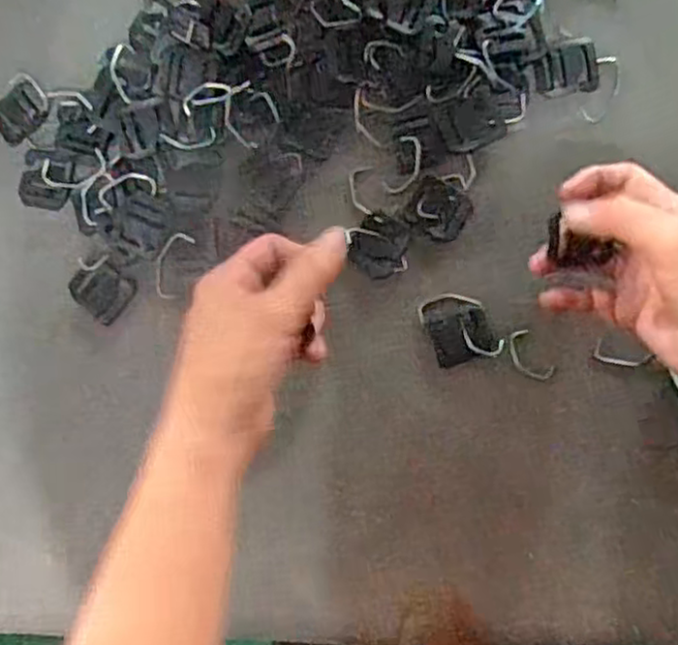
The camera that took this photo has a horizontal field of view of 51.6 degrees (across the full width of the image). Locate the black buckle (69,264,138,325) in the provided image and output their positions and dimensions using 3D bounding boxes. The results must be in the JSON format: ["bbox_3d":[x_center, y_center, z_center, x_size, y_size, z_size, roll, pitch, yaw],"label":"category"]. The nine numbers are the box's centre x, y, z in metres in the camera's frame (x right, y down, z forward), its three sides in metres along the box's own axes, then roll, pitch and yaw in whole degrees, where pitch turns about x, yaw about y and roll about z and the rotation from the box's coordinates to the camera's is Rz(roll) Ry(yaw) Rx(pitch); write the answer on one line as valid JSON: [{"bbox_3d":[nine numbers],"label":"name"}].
[{"bbox_3d":[-0.143,-0.019,0.425,0.034,0.005,0.030,40,97,2],"label":"black buckle"}]

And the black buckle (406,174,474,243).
[{"bbox_3d":[0.057,-0.065,0.404,0.035,0.004,0.031,32,97,3],"label":"black buckle"}]

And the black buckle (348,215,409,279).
[{"bbox_3d":[0.023,-0.044,0.407,0.032,0.005,0.034,6,95,5],"label":"black buckle"}]

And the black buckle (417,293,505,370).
[{"bbox_3d":[0.069,0.003,0.405,0.036,0.004,0.044,-24,92,7],"label":"black buckle"}]

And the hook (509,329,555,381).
[{"bbox_3d":[0.109,0.020,0.404,0.017,0.004,0.033,-36,90,7],"label":"hook"}]

